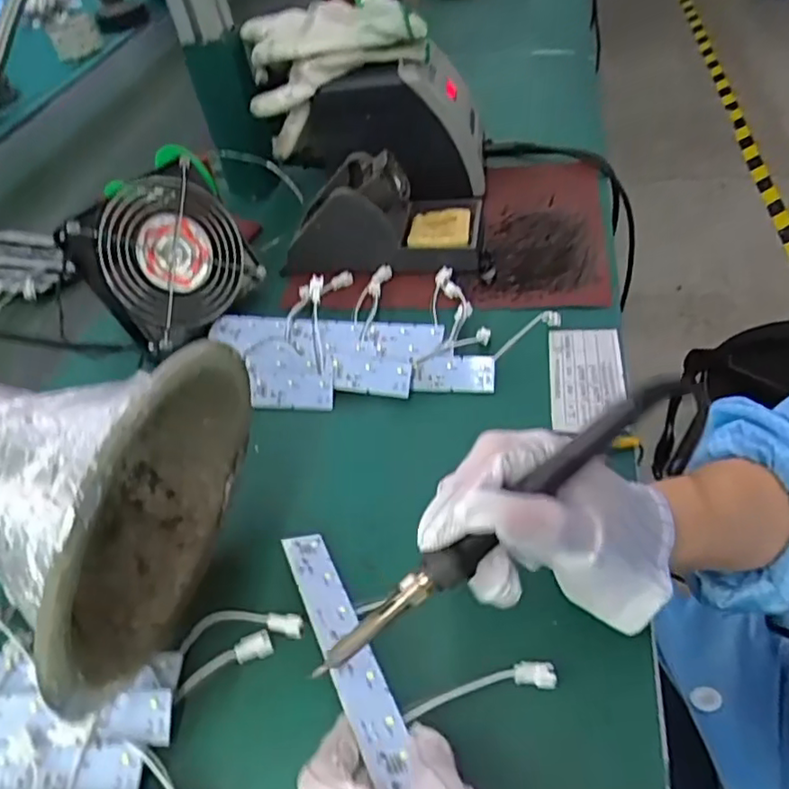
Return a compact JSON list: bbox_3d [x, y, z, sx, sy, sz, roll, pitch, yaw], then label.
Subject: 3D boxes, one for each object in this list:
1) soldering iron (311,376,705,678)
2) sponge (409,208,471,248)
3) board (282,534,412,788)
[{"bbox_3d":[0.047,0.052,0.270,0.199,0.015,0.018,-40,54,-2],"label":"soldering iron"},{"bbox_3d":[0.041,-0.151,0.571,0.054,0.006,0.056,0,50,9],"label":"sponge"},{"bbox_3d":[-0.026,0.128,0.326,0.023,0.010,0.149,-22,40,-13],"label":"board"}]

